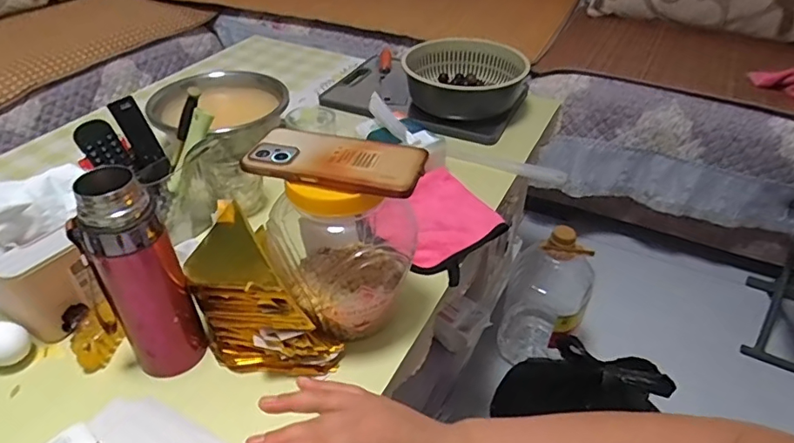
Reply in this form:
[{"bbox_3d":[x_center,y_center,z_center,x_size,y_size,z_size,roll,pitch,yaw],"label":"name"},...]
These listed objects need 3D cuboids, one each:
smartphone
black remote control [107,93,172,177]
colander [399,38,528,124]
[{"bbox_3d":[-0.055,-0.058,0.484,0.160,0.013,0.073,12,39,13],"label":"smartphone"},{"bbox_3d":[-0.332,-0.109,0.681,0.011,0.108,0.036,-6,30,34],"label":"black remote control"},{"bbox_3d":[0.121,-0.258,0.946,0.204,0.076,0.217,1,38,0],"label":"colander"}]

